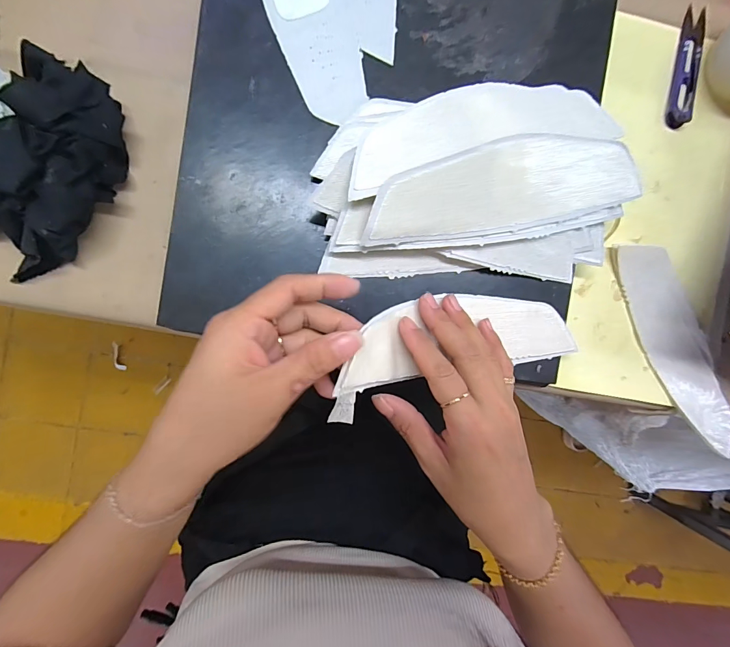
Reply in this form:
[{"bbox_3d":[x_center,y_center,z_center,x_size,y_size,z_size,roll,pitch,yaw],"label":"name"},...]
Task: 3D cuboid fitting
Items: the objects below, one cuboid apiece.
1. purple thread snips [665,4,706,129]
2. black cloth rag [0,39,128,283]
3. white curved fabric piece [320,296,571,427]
[{"bbox_3d":[0.272,-0.216,0.316,0.020,0.011,0.101,10,91,-6],"label":"purple thread snips"},{"bbox_3d":[-0.220,-0.102,0.249,0.091,0.045,0.149,32,88,-6],"label":"black cloth rag"},{"bbox_3d":[0.065,0.013,0.260,0.189,0.030,0.063,-10,93,-19],"label":"white curved fabric piece"}]

